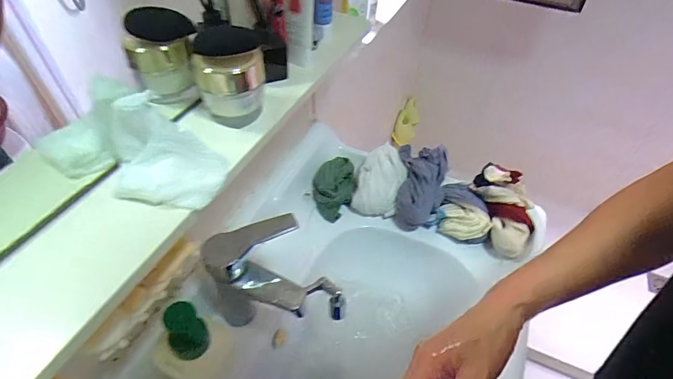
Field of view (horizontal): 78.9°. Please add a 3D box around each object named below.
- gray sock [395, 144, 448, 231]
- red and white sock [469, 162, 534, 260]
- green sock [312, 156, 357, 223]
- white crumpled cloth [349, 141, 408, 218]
[{"bbox_3d":[0.153,-0.008,0.773,0.091,0.037,0.167,14,73,11],"label":"gray sock"},{"bbox_3d":[0.302,0.032,0.729,0.083,0.050,0.162,-7,79,-10],"label":"red and white sock"},{"bbox_3d":[-0.001,-0.008,0.796,0.072,0.063,0.124,22,49,18],"label":"green sock"},{"bbox_3d":[0.084,-0.014,0.783,0.089,0.082,0.101,11,46,8],"label":"white crumpled cloth"}]

